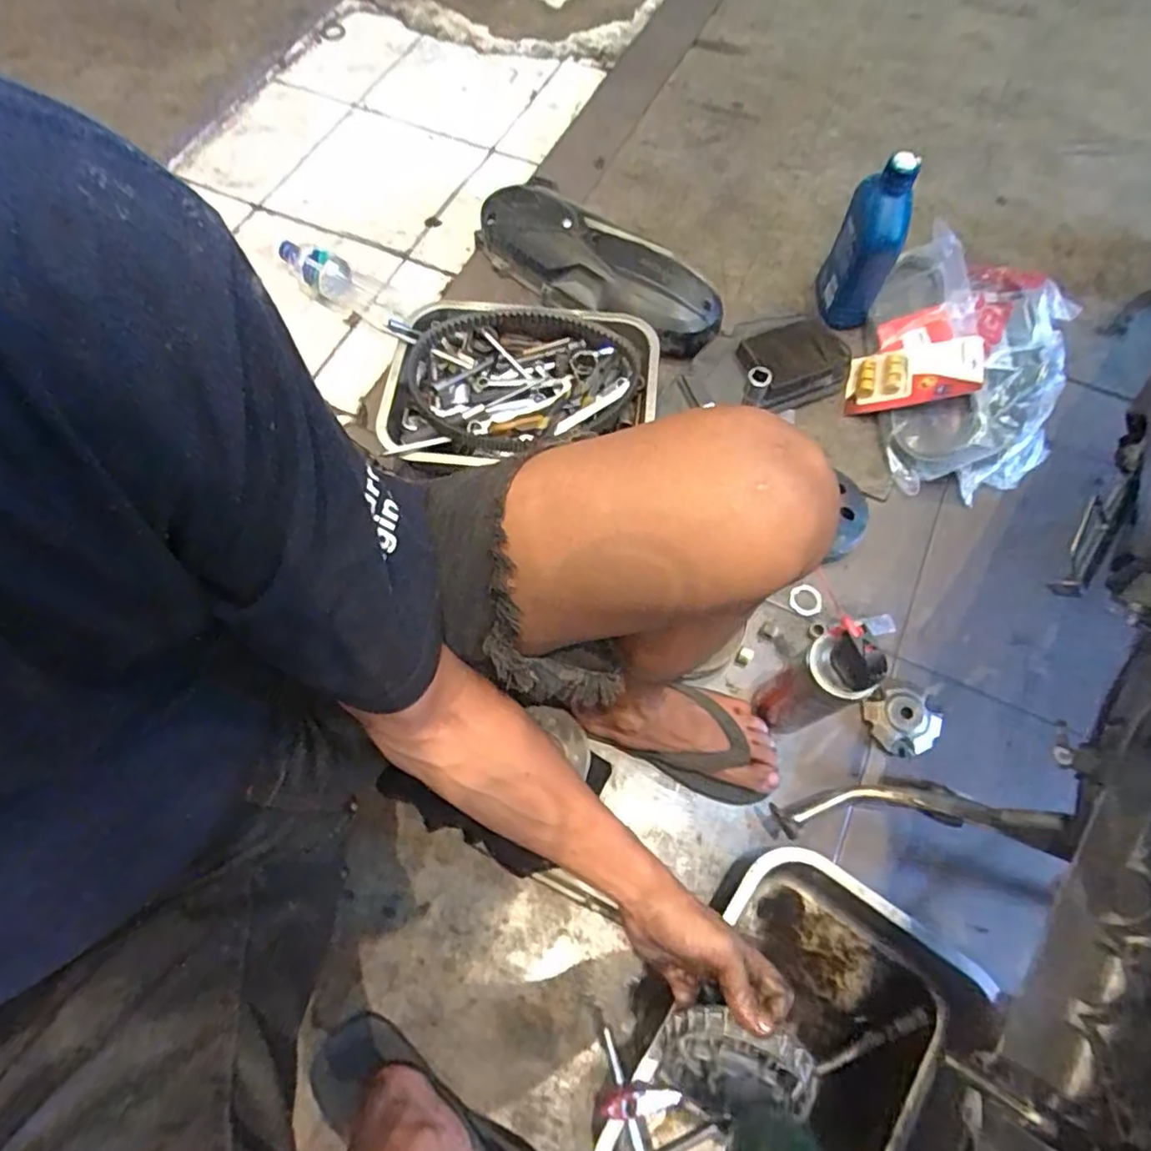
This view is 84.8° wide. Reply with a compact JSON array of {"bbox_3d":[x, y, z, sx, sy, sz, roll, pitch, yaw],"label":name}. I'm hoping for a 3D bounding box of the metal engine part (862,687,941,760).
[{"bbox_3d":[0.381,0.169,0.733,0.074,0.020,0.077,-31,70,-12],"label":"metal engine part"}]

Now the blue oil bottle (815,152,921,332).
[{"bbox_3d":[0.392,-0.440,0.847,0.085,0.218,0.055,20,68,9],"label":"blue oil bottle"}]

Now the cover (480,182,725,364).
[{"bbox_3d":[0.025,-0.477,0.955,0.159,0.065,0.449,-41,72,-16],"label":"cover"}]

